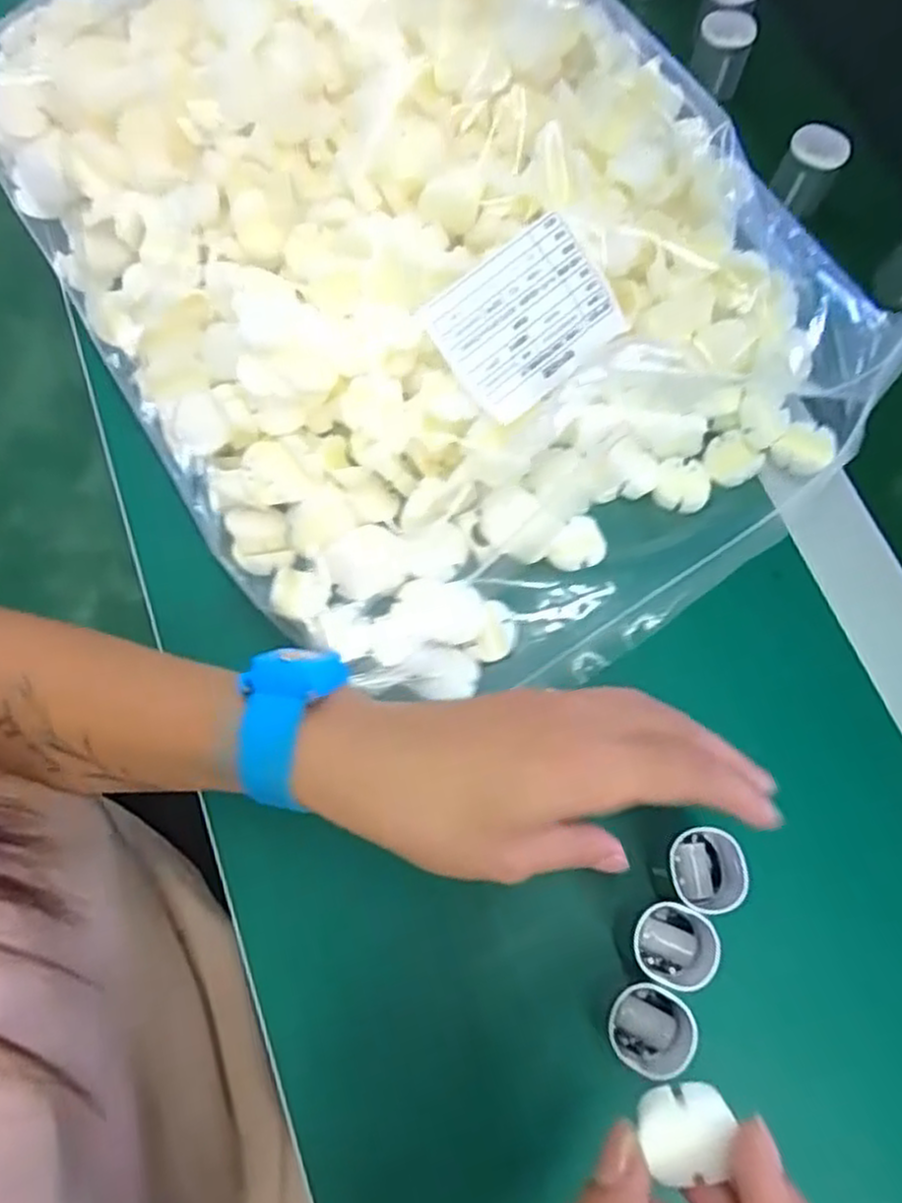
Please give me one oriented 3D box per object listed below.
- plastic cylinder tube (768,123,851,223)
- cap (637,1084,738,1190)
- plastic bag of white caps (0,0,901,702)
[{"bbox_3d":[0.195,-0.234,0.410,0.029,0.033,0.035,29,77,9],"label":"plastic cylinder tube"},{"bbox_3d":[0.066,0.148,0.207,0.024,0.006,0.024,0,74,1],"label":"cap"},{"bbox_3d":[-0.033,-0.184,0.355,0.321,0.085,0.451,-42,77,-10],"label":"plastic bag of white caps"}]

